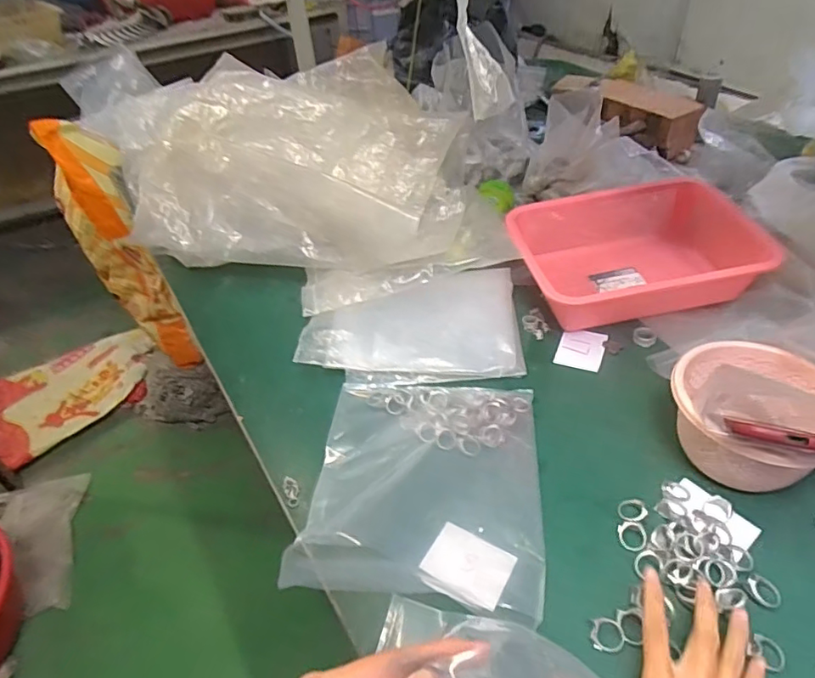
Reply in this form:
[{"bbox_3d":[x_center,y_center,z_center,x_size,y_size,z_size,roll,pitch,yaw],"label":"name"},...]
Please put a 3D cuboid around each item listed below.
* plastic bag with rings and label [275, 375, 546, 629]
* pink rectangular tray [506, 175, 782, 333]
[{"bbox_3d":[0.021,0.131,0.547,0.213,0.030,0.263,7,38,3],"label":"plastic bag with rings and label"},{"bbox_3d":[0.300,-0.135,0.781,0.306,0.083,0.252,-7,41,-2],"label":"pink rectangular tray"}]

